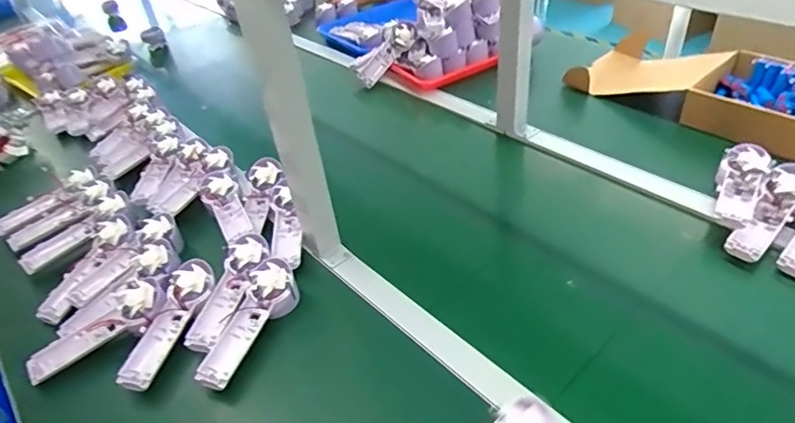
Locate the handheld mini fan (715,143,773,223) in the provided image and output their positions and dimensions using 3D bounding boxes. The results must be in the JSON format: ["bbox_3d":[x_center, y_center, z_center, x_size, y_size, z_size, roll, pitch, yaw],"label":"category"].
[{"bbox_3d":[0.487,-0.042,0.753,0.060,0.028,0.166,22,48,31],"label":"handheld mini fan"}]

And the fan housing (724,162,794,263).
[{"bbox_3d":[0.512,-0.001,0.717,0.060,0.049,0.182,29,52,36],"label":"fan housing"}]

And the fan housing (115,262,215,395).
[{"bbox_3d":[-0.291,0.139,0.672,0.055,0.036,0.174,4,41,14],"label":"fan housing"}]

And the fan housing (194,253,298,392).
[{"bbox_3d":[-0.183,0.137,0.663,0.068,0.041,0.179,5,41,16],"label":"fan housing"}]

